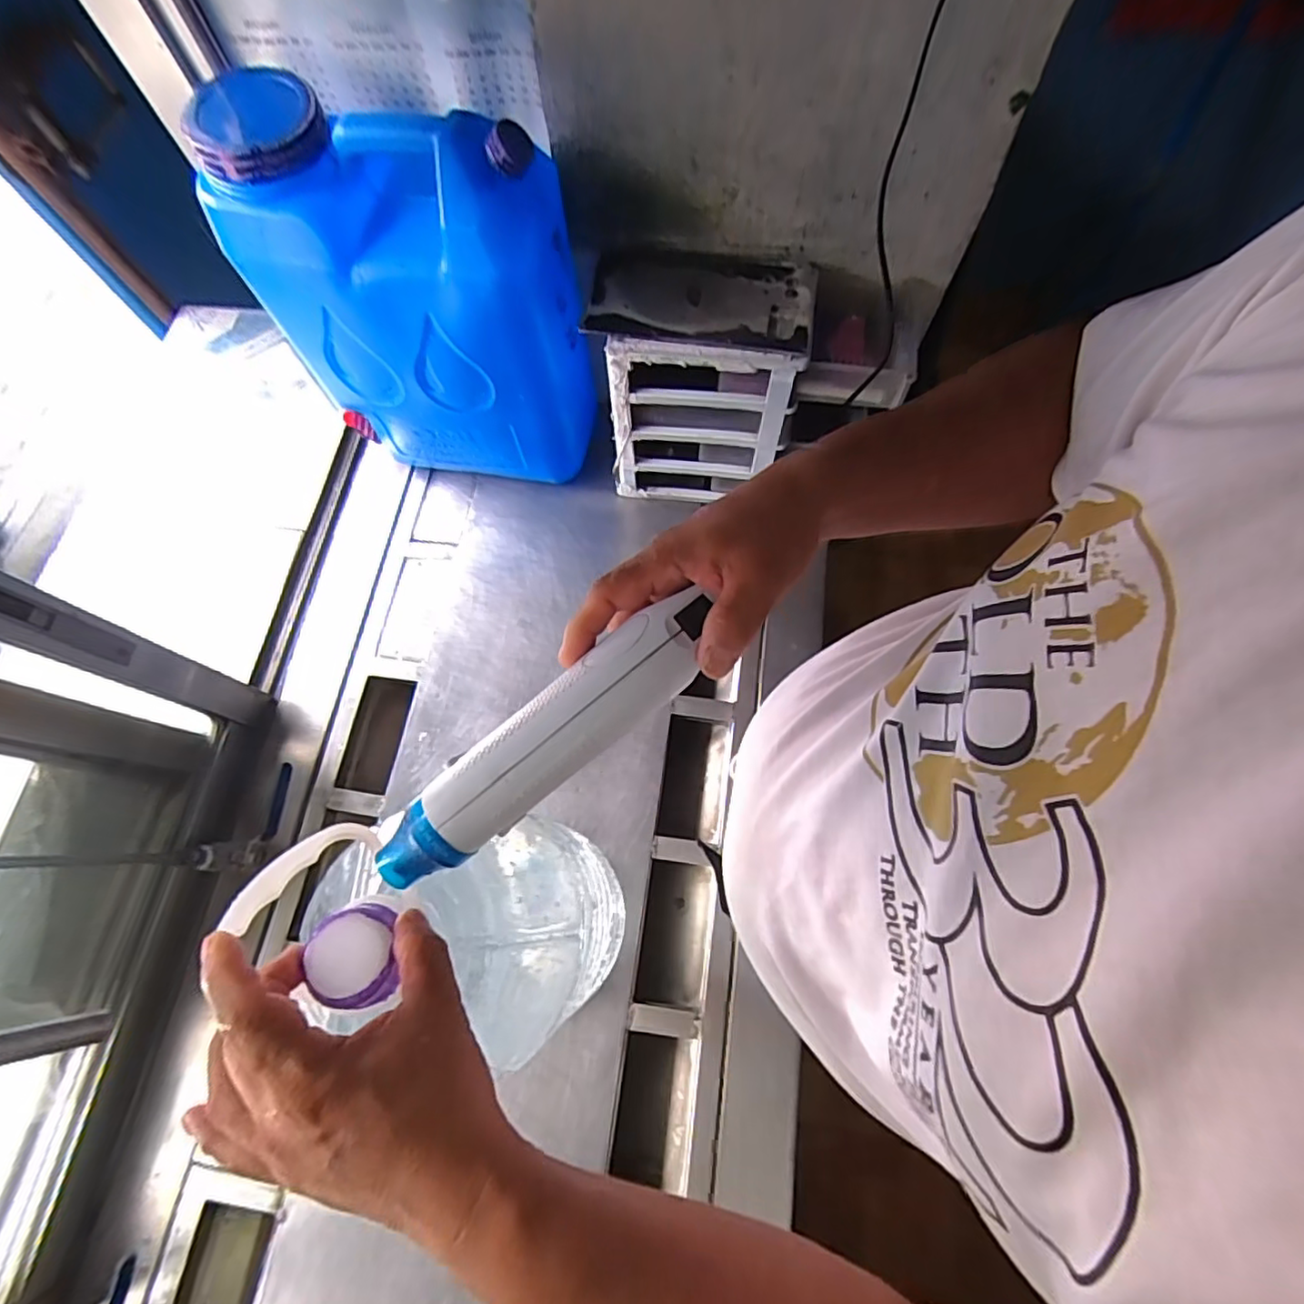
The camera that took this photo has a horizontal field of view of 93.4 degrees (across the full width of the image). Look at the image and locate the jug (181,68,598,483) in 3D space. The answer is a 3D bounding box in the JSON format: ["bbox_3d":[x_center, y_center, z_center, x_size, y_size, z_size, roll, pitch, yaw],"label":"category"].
[{"bbox_3d":[-0.260,-0.374,0.715,0.357,0.391,0.167,17,72,8],"label":"jug"}]

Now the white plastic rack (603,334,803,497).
[{"bbox_3d":[0.055,-0.324,0.765,0.236,0.258,0.142,6,71,4],"label":"white plastic rack"}]

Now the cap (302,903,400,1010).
[{"bbox_3d":[-0.147,0.150,0.306,0.043,0.017,0.044,-1,70,2],"label":"cap"}]

